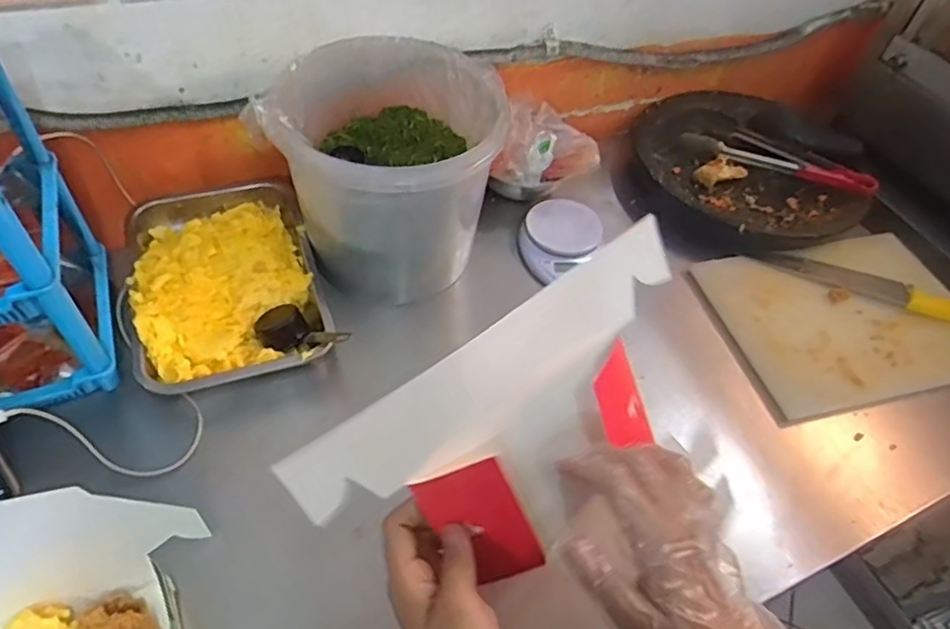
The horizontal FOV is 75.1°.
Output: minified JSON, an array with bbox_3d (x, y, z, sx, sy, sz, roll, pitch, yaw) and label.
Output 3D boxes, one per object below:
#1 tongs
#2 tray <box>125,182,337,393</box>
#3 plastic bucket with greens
[{"bbox_3d":[0.495,-0.232,0.943,0.225,0.032,0.062,26,53,15],"label":"tongs"},{"bbox_3d":[-0.302,-0.050,0.748,0.208,0.044,0.297,-15,54,-17],"label":"tray"},{"bbox_3d":[-0.100,-0.173,0.782,0.226,0.260,0.233,3,51,-4],"label":"plastic bucket with greens"}]

